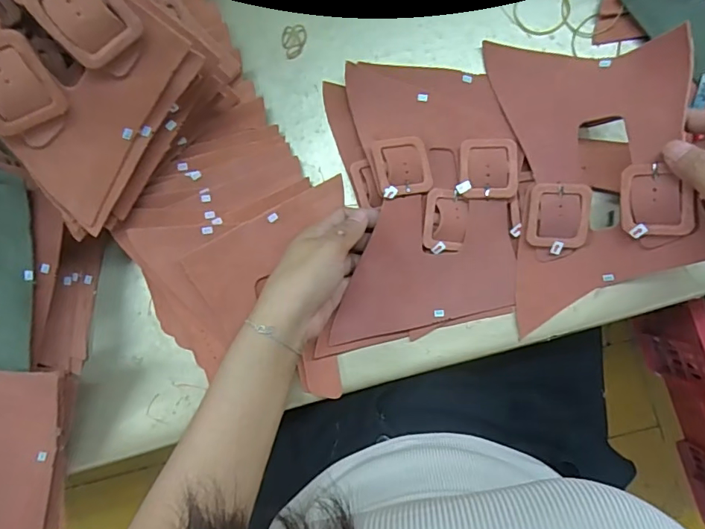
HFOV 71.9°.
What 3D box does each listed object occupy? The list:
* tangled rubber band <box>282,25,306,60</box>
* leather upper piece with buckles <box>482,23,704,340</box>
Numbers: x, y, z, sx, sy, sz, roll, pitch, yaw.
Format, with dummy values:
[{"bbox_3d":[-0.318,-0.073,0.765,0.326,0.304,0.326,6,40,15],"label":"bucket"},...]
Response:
[{"bbox_3d":[-0.055,-0.206,0.450,0.022,0.008,0.028,-2,88,6],"label":"tangled rubber band"},{"bbox_3d":[0.188,-0.073,0.378,0.121,0.080,0.230,-6,89,8],"label":"leather upper piece with buckles"}]

